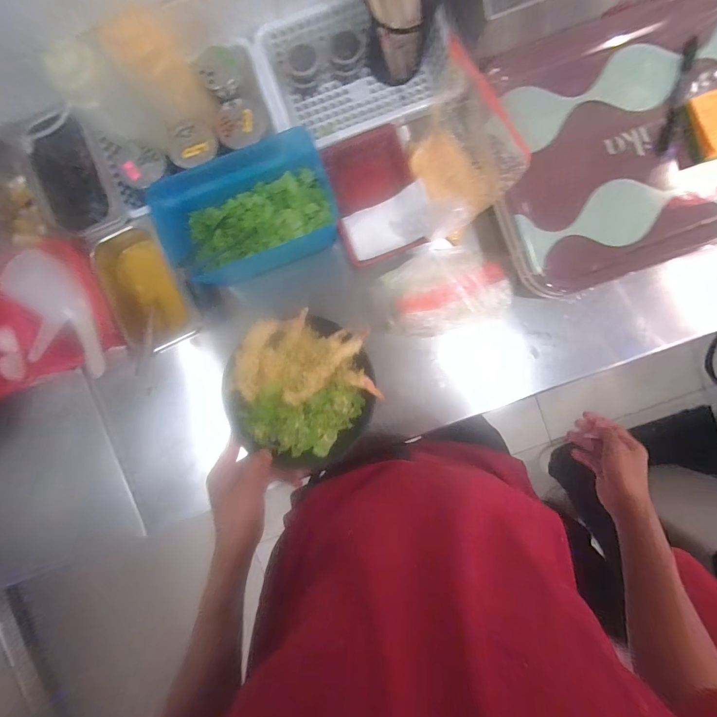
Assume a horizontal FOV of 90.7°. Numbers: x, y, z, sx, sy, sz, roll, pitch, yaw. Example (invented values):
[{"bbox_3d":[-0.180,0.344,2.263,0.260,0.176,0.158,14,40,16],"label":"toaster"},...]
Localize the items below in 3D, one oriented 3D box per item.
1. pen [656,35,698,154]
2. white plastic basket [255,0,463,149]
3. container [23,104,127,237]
[{"bbox_3d":[0.403,-0.332,0.451,0.015,0.014,0.140,15,93,0],"label":"pen"},{"bbox_3d":[-0.004,-0.390,0.491,0.241,0.065,0.162,-19,93,2],"label":"white plastic basket"},{"bbox_3d":[-0.385,-0.243,0.499,0.108,0.075,0.168,-16,93,1],"label":"container"}]

